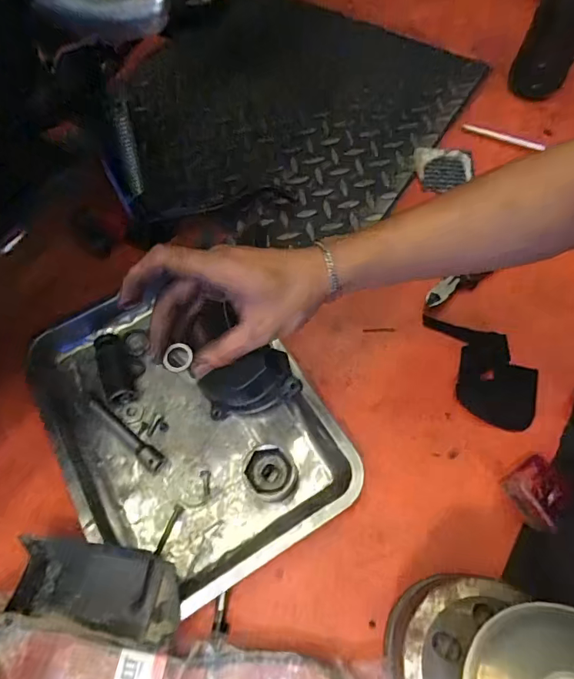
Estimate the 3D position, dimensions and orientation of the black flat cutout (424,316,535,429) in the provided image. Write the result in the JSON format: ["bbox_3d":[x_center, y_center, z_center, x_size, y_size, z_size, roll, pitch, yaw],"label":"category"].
[{"bbox_3d":[0.231,0.032,0.538,0.089,0.007,0.148,-14,65,-6],"label":"black flat cutout"}]

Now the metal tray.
[{"bbox_3d":[-0.110,0.082,0.502,0.259,0.041,0.339,-30,67,-13],"label":"metal tray"}]

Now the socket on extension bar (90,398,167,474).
[{"bbox_3d":[-0.172,0.101,0.495,0.108,0.016,0.018,36,70,17],"label":"socket on extension bar"}]

